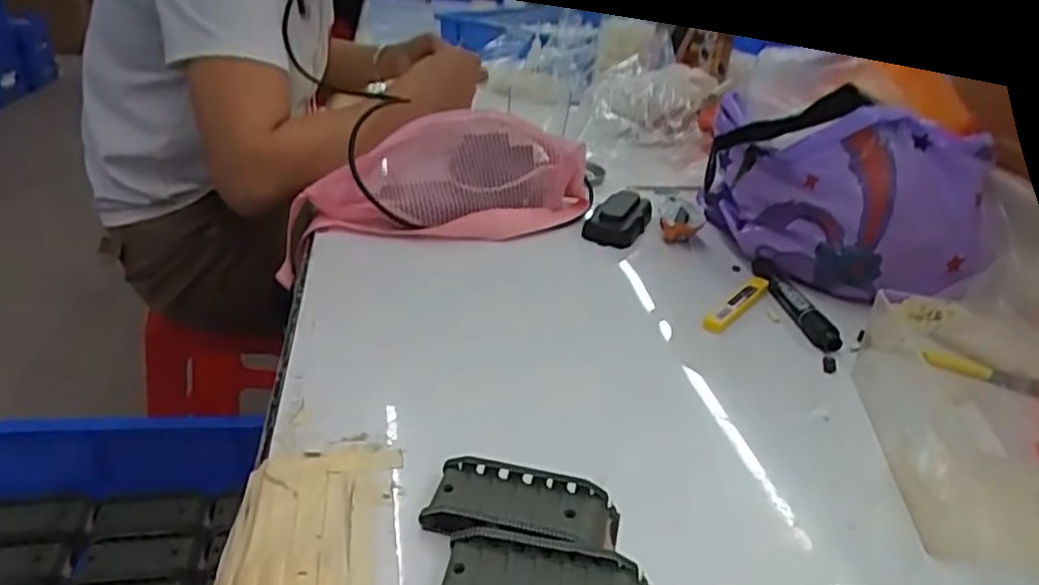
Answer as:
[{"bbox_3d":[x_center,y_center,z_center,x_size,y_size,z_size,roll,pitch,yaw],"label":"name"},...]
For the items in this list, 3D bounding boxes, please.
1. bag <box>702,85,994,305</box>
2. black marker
[{"bbox_3d":[0.276,-0.085,0.615,0.242,0.157,0.074,24,34,31],"label":"bag"},{"bbox_3d":[0.233,0.005,0.600,0.021,0.012,0.141,1,29,-7],"label":"black marker"}]

